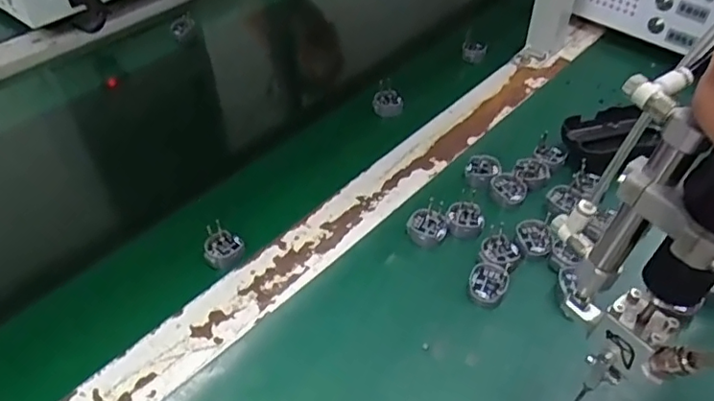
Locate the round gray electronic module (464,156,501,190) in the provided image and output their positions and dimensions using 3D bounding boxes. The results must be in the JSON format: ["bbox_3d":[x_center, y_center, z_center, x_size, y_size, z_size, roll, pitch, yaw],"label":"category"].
[{"bbox_3d":[0.102,-0.022,0.464,0.027,0.015,0.027,-1,44,1],"label":"round gray electronic module"}]

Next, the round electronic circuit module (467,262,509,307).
[{"bbox_3d":[0.089,0.056,0.386,0.025,0.013,0.028,18,48,20],"label":"round electronic circuit module"}]

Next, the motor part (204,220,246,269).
[{"bbox_3d":[-0.099,0.033,0.422,0.027,0.020,0.028,-1,44,1],"label":"motor part"}]

